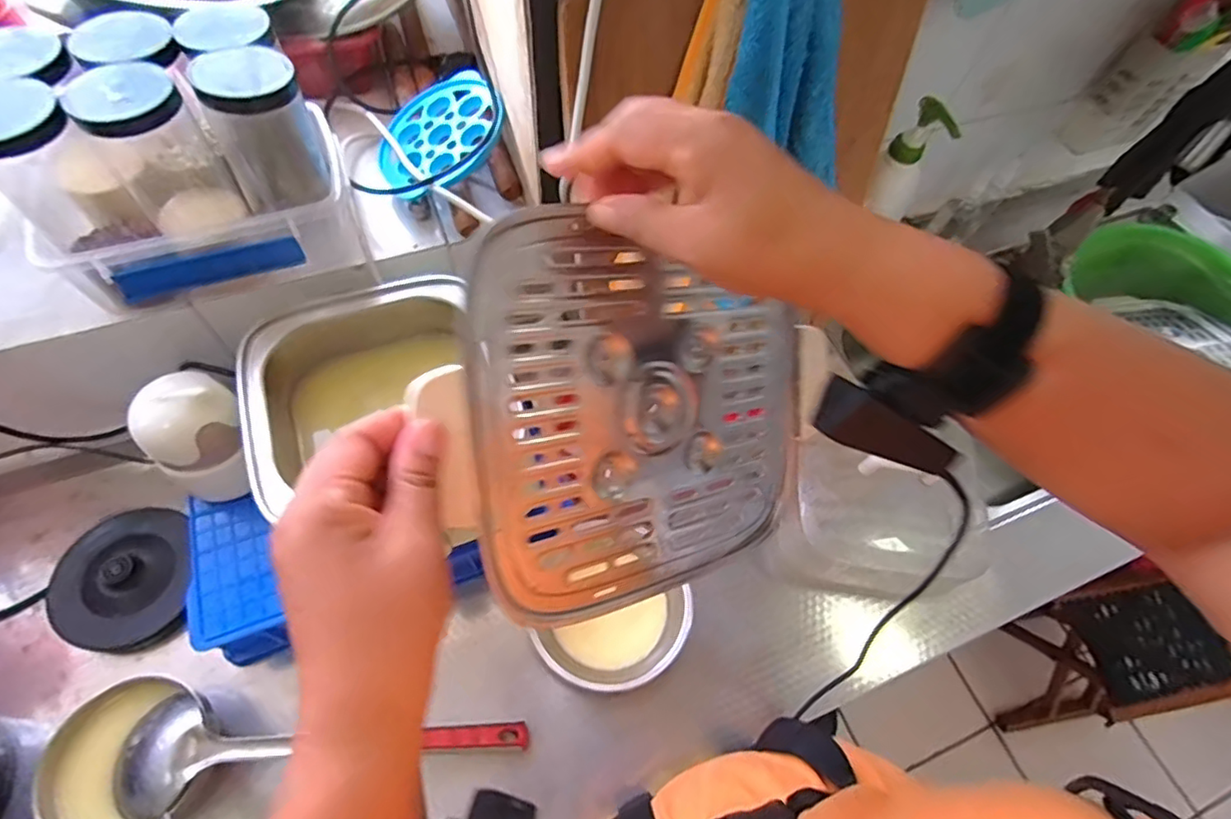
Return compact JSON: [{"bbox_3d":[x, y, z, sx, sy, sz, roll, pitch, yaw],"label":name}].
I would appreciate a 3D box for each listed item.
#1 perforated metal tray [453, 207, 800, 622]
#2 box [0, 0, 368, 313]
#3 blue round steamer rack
[{"bbox_3d":[0.023,0.000,0.351,0.224,0.012,0.211,-11,101,-32],"label":"perforated metal tray"},{"bbox_3d":[-0.368,-0.209,0.515,0.229,0.180,0.139,-19,64,-14],"label":"box"},{"bbox_3d":[-0.184,-0.290,0.629,0.135,0.023,0.147,-6,70,16],"label":"blue round steamer rack"}]

